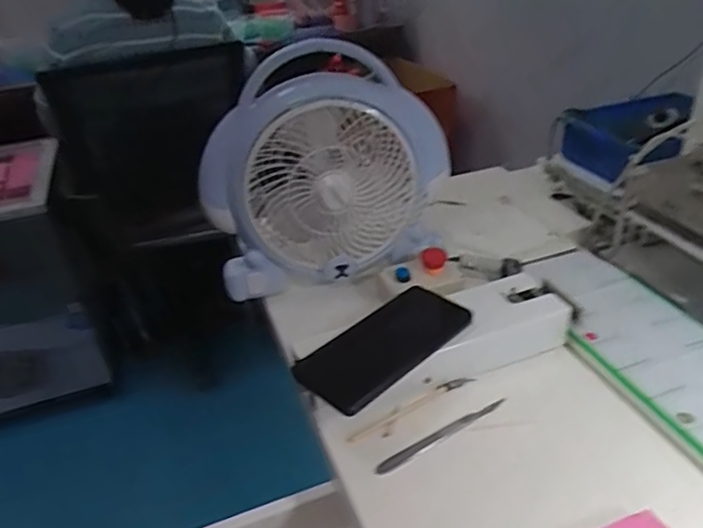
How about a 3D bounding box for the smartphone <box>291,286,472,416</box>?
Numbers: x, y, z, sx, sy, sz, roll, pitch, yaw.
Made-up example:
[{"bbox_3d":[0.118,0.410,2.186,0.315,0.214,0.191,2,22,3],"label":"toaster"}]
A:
[{"bbox_3d":[0.029,0.071,0.513,0.154,0.011,0.077,-33,38,-33],"label":"smartphone"}]

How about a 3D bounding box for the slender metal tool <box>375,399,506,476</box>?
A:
[{"bbox_3d":[0.075,0.142,0.486,0.129,0.004,0.012,-21,36,-26],"label":"slender metal tool"}]

